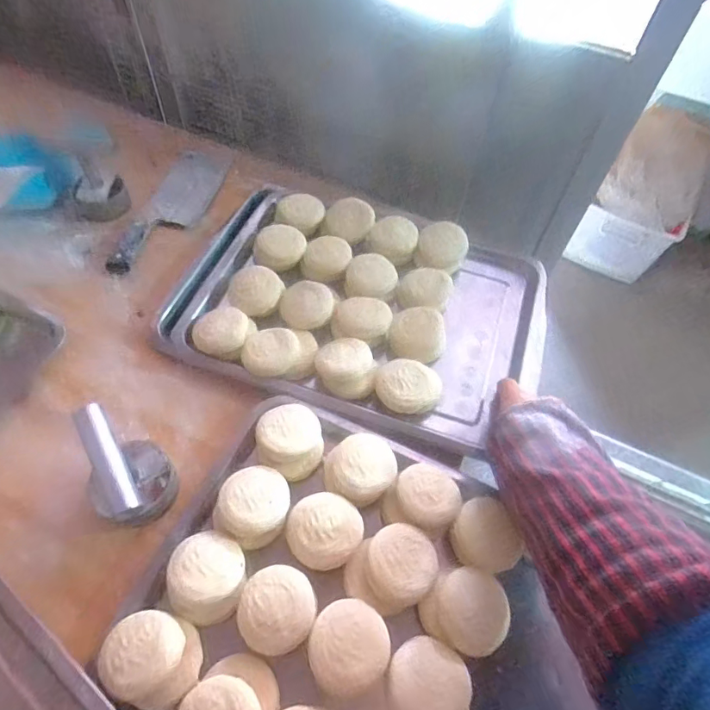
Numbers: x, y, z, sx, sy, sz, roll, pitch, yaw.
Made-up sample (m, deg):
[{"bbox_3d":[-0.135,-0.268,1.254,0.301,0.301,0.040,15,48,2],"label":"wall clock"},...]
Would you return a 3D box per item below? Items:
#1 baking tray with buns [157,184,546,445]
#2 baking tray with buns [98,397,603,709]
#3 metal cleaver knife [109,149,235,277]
[{"bbox_3d":[0.018,-0.071,0.653,0.473,0.057,0.320,14,59,5],"label":"baking tray with buns"},{"bbox_3d":[0.032,0.244,0.453,0.427,0.055,0.327,20,60,9],"label":"baking tray with buns"},{"bbox_3d":[-0.272,-0.218,0.738,0.083,0.017,0.261,14,58,4],"label":"metal cleaver knife"}]

